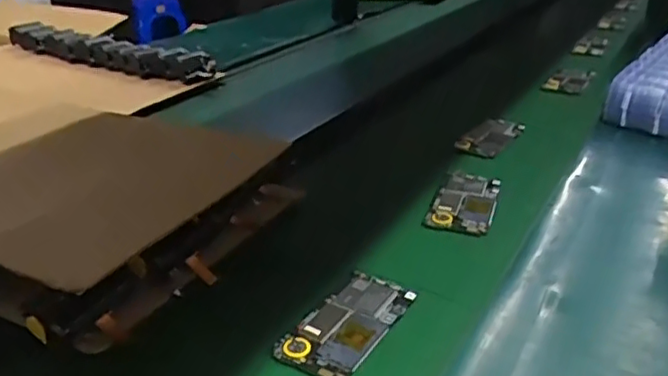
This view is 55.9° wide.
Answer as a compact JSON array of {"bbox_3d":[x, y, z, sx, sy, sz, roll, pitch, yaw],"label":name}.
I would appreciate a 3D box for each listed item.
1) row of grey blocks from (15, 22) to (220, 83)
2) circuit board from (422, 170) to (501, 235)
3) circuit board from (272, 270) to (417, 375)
[{"bbox_3d":[-0.437,-0.262,1.188,0.486,0.051,0.095,12,33,29],"label":"row of grey blocks"},{"bbox_3d":[0.144,0.013,0.690,0.066,0.011,0.124,7,30,20],"label":"circuit board"},{"bbox_3d":[0.012,0.106,0.503,0.065,0.009,0.123,13,33,30],"label":"circuit board"}]

